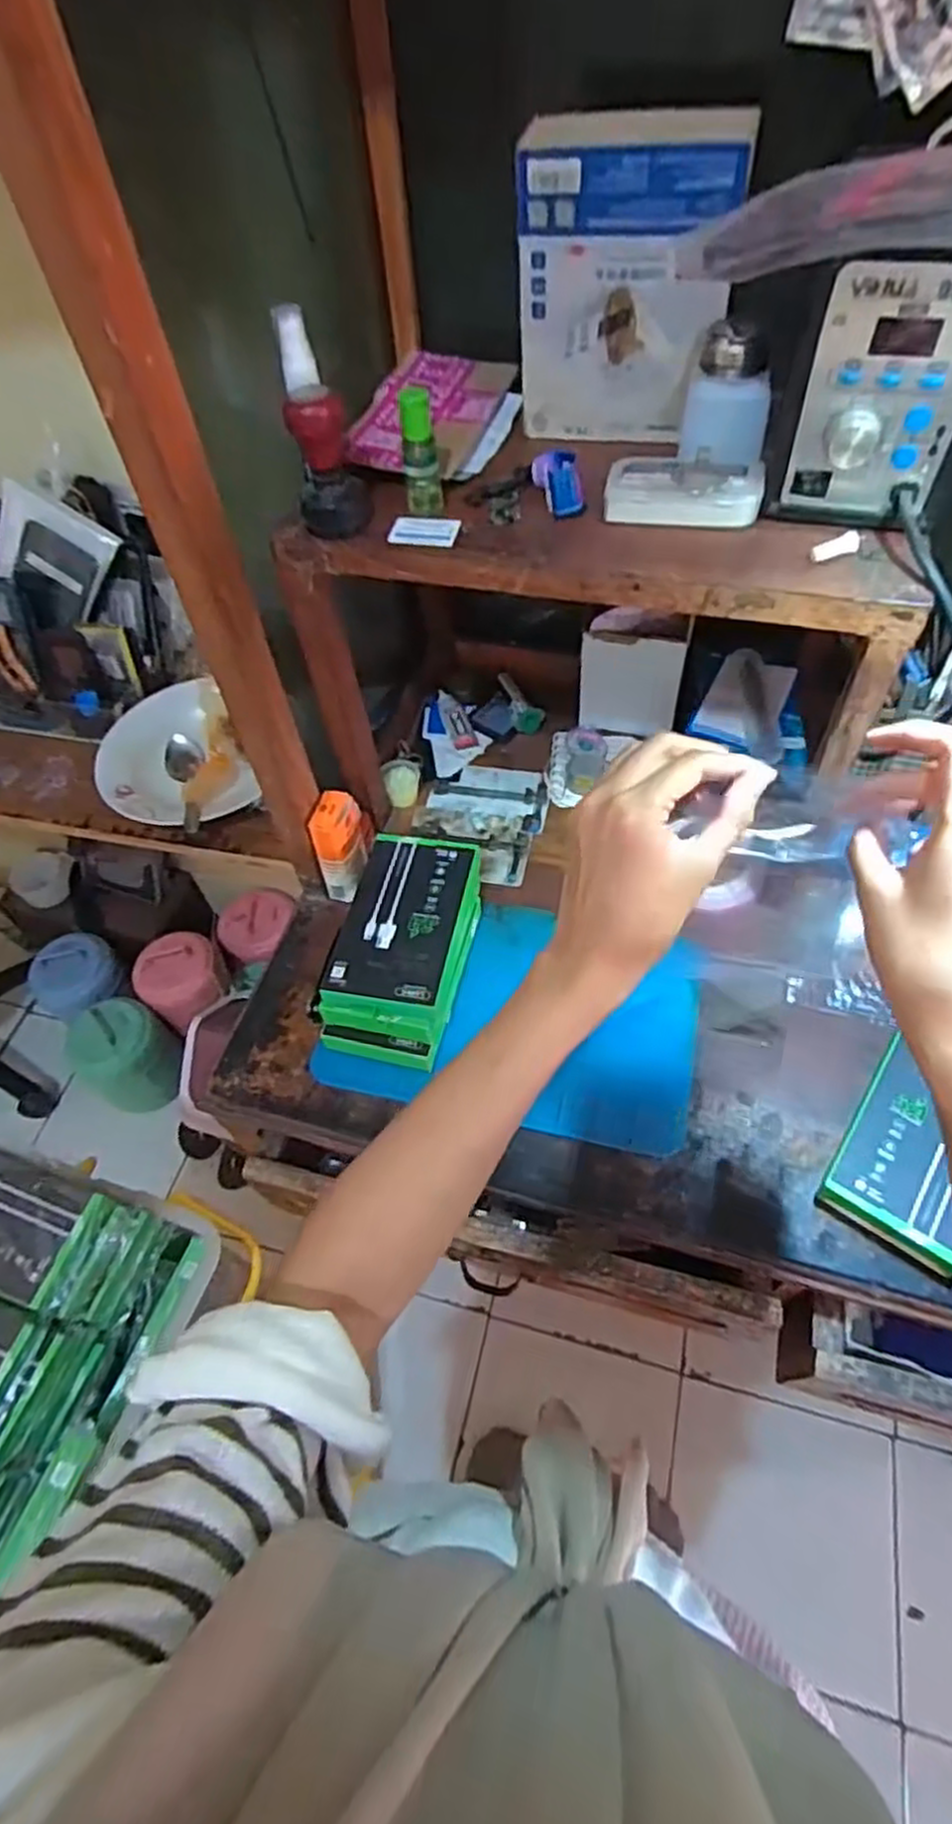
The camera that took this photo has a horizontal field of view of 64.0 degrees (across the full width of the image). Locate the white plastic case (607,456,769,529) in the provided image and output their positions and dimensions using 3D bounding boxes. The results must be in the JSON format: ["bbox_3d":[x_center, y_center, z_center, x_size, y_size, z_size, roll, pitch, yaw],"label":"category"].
[{"bbox_3d":[0.129,-0.263,0.475,0.093,0.026,0.035,7,57,9],"label":"white plastic case"}]

